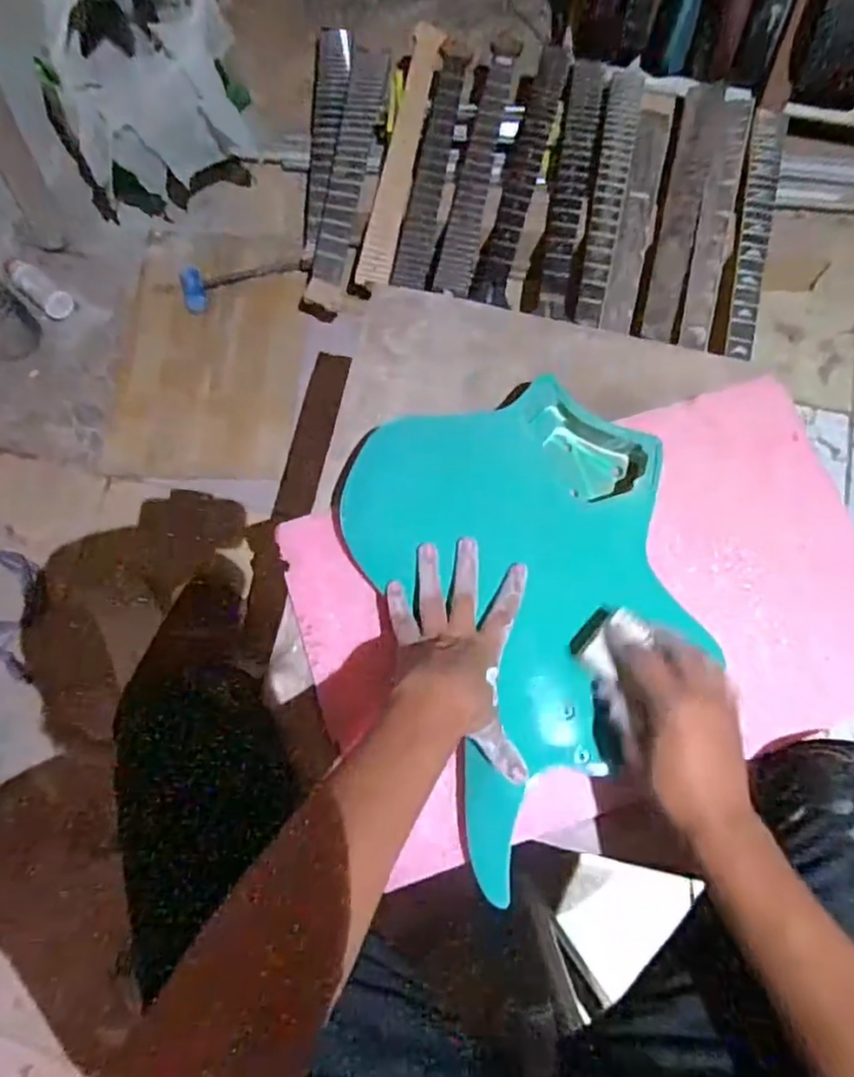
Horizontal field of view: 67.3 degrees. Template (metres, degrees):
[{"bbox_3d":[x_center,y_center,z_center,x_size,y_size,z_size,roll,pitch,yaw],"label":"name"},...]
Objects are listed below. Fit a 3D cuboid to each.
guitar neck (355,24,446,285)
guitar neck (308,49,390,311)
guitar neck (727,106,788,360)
[{"bbox_3d":[-0.044,-0.673,1.118,0.059,0.039,0.524,10,76,4],"label":"guitar neck"},{"bbox_3d":[-0.140,-0.650,1.147,0.074,0.040,0.529,8,75,3],"label":"guitar neck"},{"bbox_3d":[0.556,-0.523,1.090,0.060,0.033,0.476,13,76,5],"label":"guitar neck"}]

